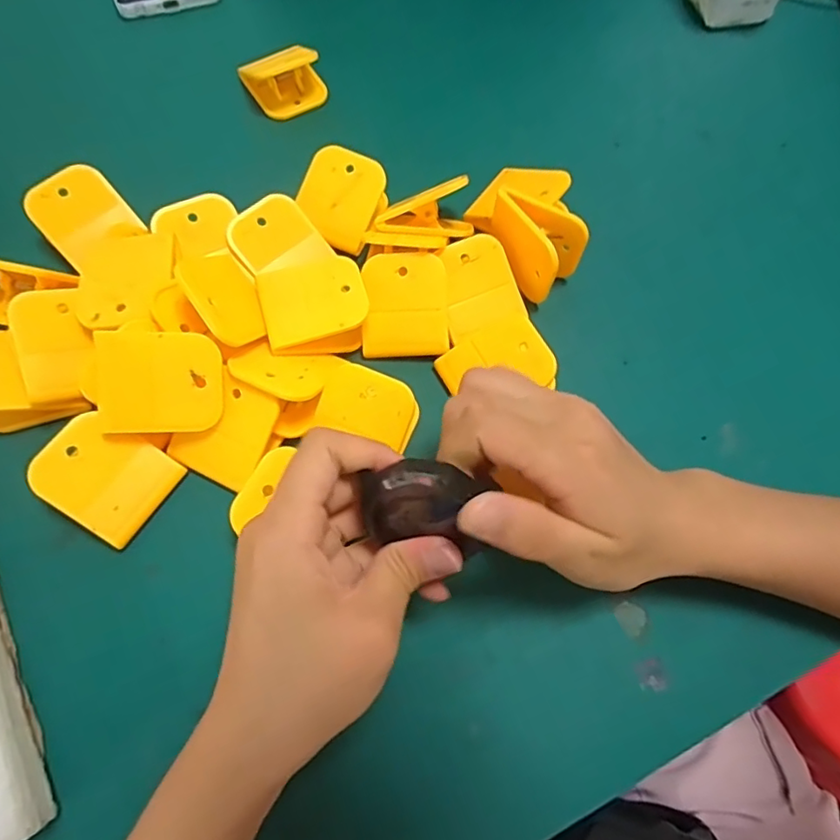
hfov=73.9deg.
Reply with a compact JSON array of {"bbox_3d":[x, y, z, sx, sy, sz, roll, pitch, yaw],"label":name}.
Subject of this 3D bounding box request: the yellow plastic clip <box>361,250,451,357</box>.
[{"bbox_3d":[-0.008,-0.064,0.307,0.047,0.025,0.049,-1,67,-1],"label":"yellow plastic clip"}]

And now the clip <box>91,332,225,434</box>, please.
[{"bbox_3d":[-0.123,-0.018,0.266,0.054,0.007,0.048,-2,101,-10],"label":"clip"}]

